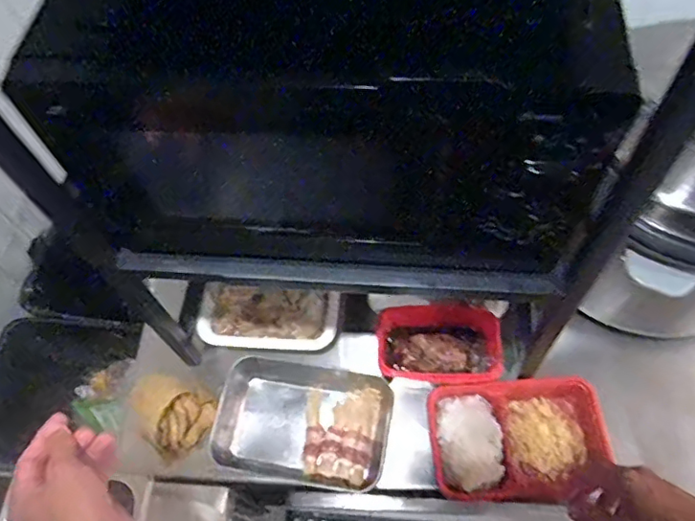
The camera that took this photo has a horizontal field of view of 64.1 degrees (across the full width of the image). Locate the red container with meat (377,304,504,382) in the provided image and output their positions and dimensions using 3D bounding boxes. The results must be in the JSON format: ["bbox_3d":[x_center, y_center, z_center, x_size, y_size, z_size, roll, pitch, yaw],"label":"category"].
[{"bbox_3d":[0.123,0.111,0.751,0.167,0.053,0.098,7,61,7],"label":"red container with meat"}]

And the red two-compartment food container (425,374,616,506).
[{"bbox_3d":[0.224,0.235,0.731,0.225,0.049,0.151,-6,60,0],"label":"red two-compartment food container"}]

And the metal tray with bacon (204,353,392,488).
[{"bbox_3d":[-0.061,0.220,0.759,0.231,0.034,0.148,8,61,8],"label":"metal tray with bacon"}]

